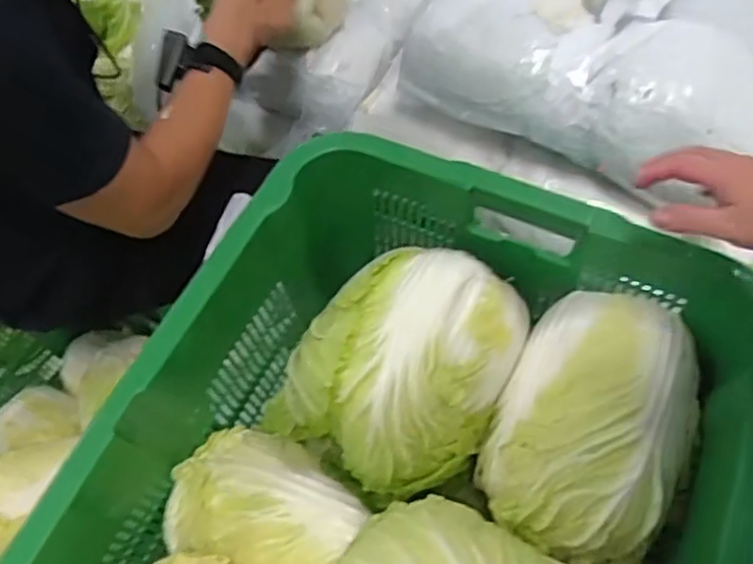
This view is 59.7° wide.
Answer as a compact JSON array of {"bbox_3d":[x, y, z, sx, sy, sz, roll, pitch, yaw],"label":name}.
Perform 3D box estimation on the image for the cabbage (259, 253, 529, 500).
[{"bbox_3d":[0.022,0.082,0.652,0.210,0.137,0.236,32,67,20],"label":"cabbage"}]

